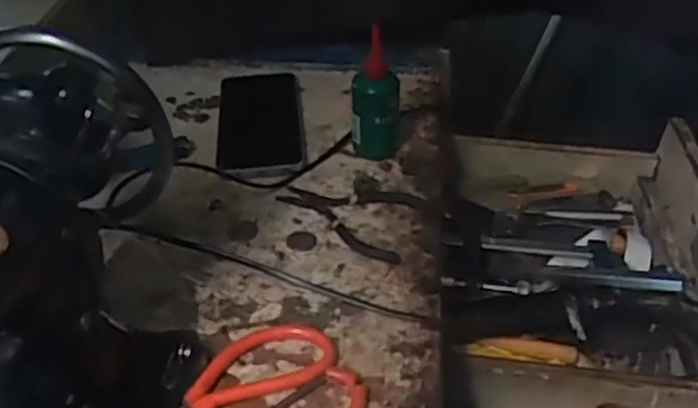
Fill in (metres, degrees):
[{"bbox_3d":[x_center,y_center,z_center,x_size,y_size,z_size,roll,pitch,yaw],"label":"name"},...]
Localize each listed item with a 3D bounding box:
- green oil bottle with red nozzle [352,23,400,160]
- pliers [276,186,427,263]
[{"bbox_3d":[0.023,-0.091,0.625,0.041,0.122,0.045,0,37,2],"label":"green oil bottle with red nozzle"},{"bbox_3d":[-0.003,0.007,0.593,0.115,0.009,0.080,12,40,18],"label":"pliers"}]

